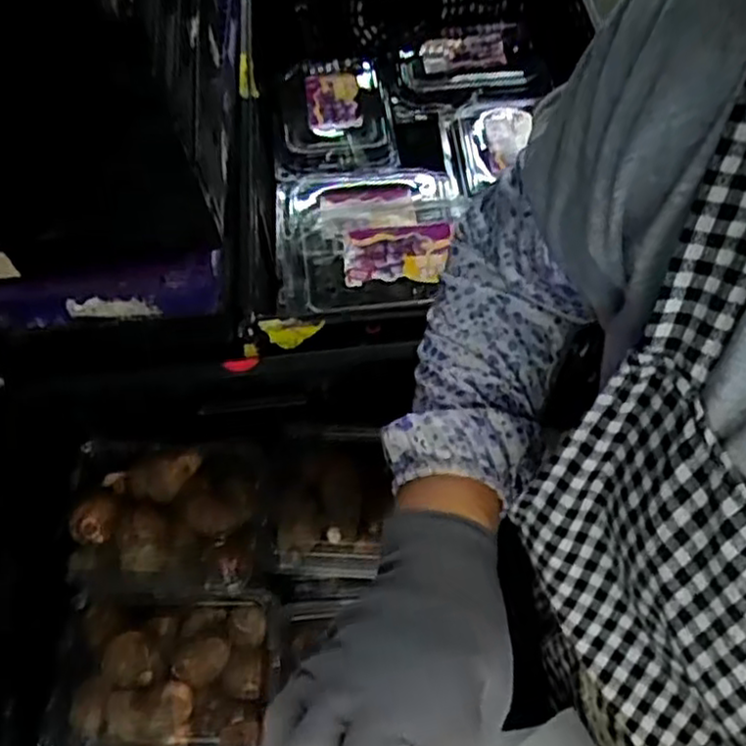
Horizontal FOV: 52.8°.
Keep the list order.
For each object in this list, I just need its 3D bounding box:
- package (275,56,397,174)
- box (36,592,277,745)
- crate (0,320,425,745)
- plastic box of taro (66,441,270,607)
[{"bbox_3d":[-0.047,-0.320,0.932,0.149,0.065,0.183,-8,58,-4],"label":"package"},{"bbox_3d":[-0.160,0.235,0.580,0.165,0.051,0.131,-4,58,-1],"label":"box"},{"bbox_3d":[-0.103,0.263,0.512,0.379,0.119,0.631,-8,58,-4],"label":"crate"},{"bbox_3d":[-0.177,0.128,0.650,0.174,0.054,0.142,-4,58,-1],"label":"plastic box of taro"}]

